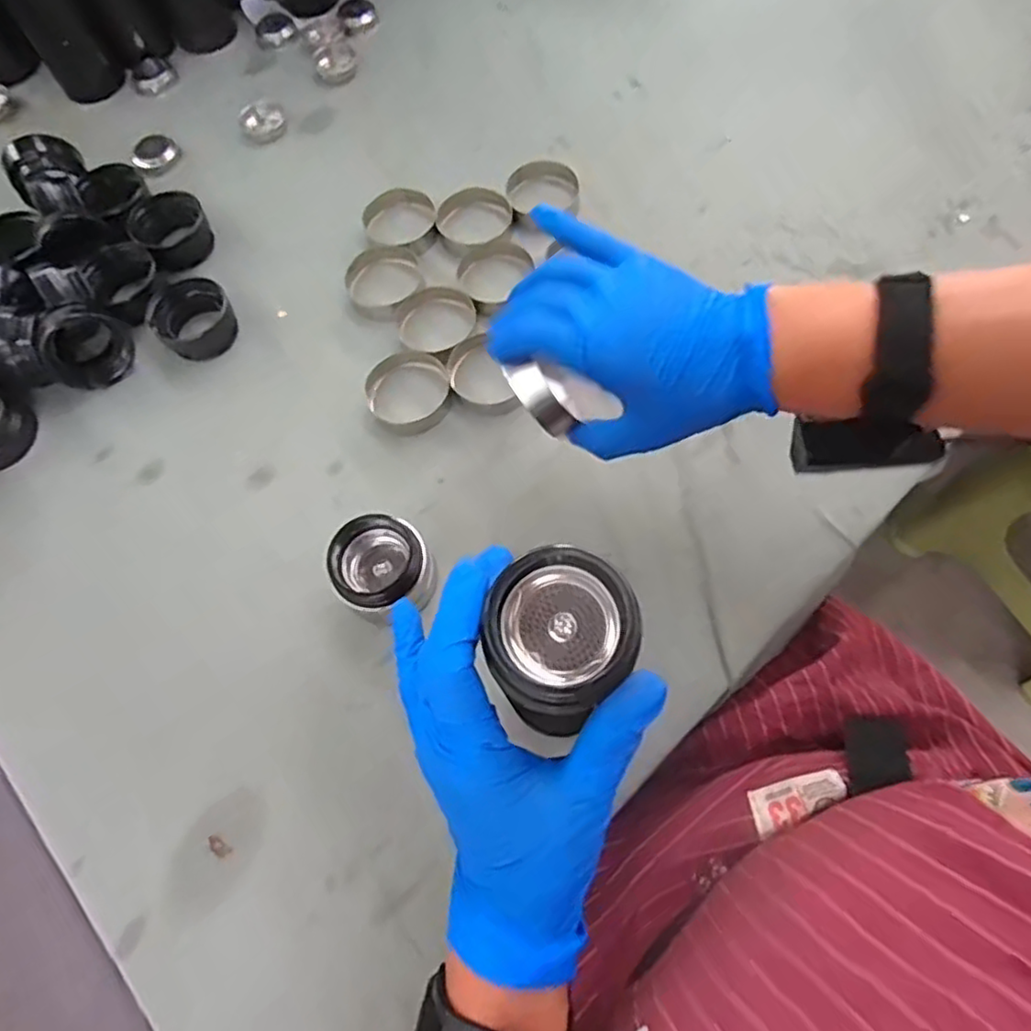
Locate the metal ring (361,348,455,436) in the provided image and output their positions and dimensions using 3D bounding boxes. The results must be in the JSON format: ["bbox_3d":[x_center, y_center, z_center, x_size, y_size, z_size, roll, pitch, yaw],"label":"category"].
[{"bbox_3d":[-0.083,-0.096,0.520,0.065,0.019,0.062,-1,66,3],"label":"metal ring"}]

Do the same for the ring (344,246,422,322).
[{"bbox_3d":[-0.110,-0.197,0.565,0.065,0.016,0.067,-1,66,3],"label":"ring"}]

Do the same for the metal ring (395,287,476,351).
[{"bbox_3d":[-0.067,-0.164,0.559,0.066,0.017,0.057,-17,66,-4],"label":"metal ring"}]

